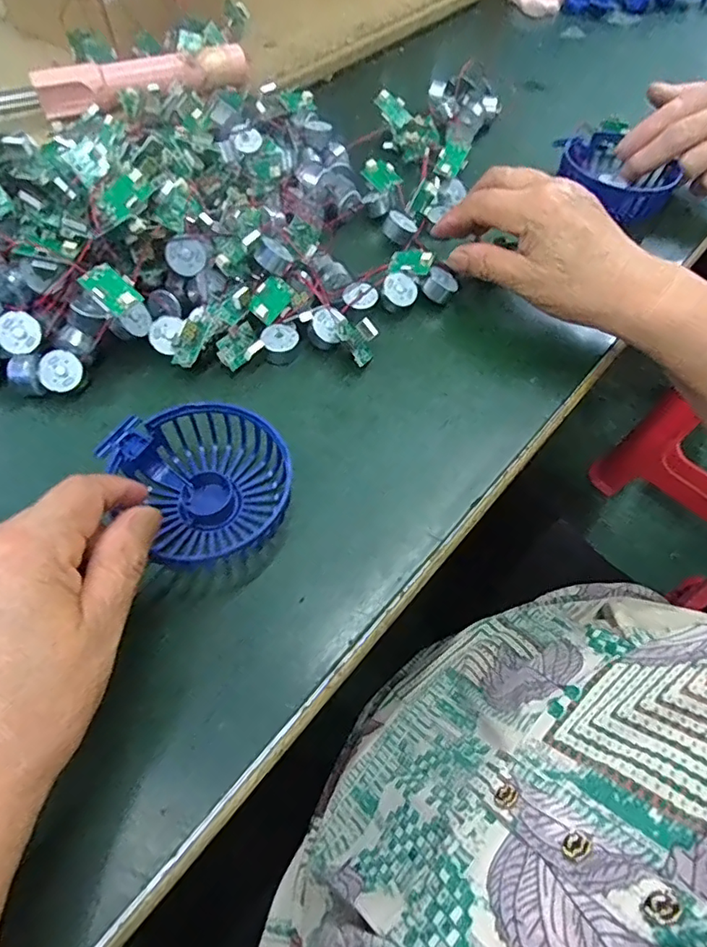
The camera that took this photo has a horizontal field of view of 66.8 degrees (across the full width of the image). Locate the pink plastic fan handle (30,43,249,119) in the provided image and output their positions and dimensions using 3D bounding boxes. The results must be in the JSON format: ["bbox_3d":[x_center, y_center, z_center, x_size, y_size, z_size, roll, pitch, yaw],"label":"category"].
[{"bbox_3d":[-0.168,-0.322,0.438,0.167,0.030,0.021,-24,63,-15],"label":"pink plastic fan handle"}]

